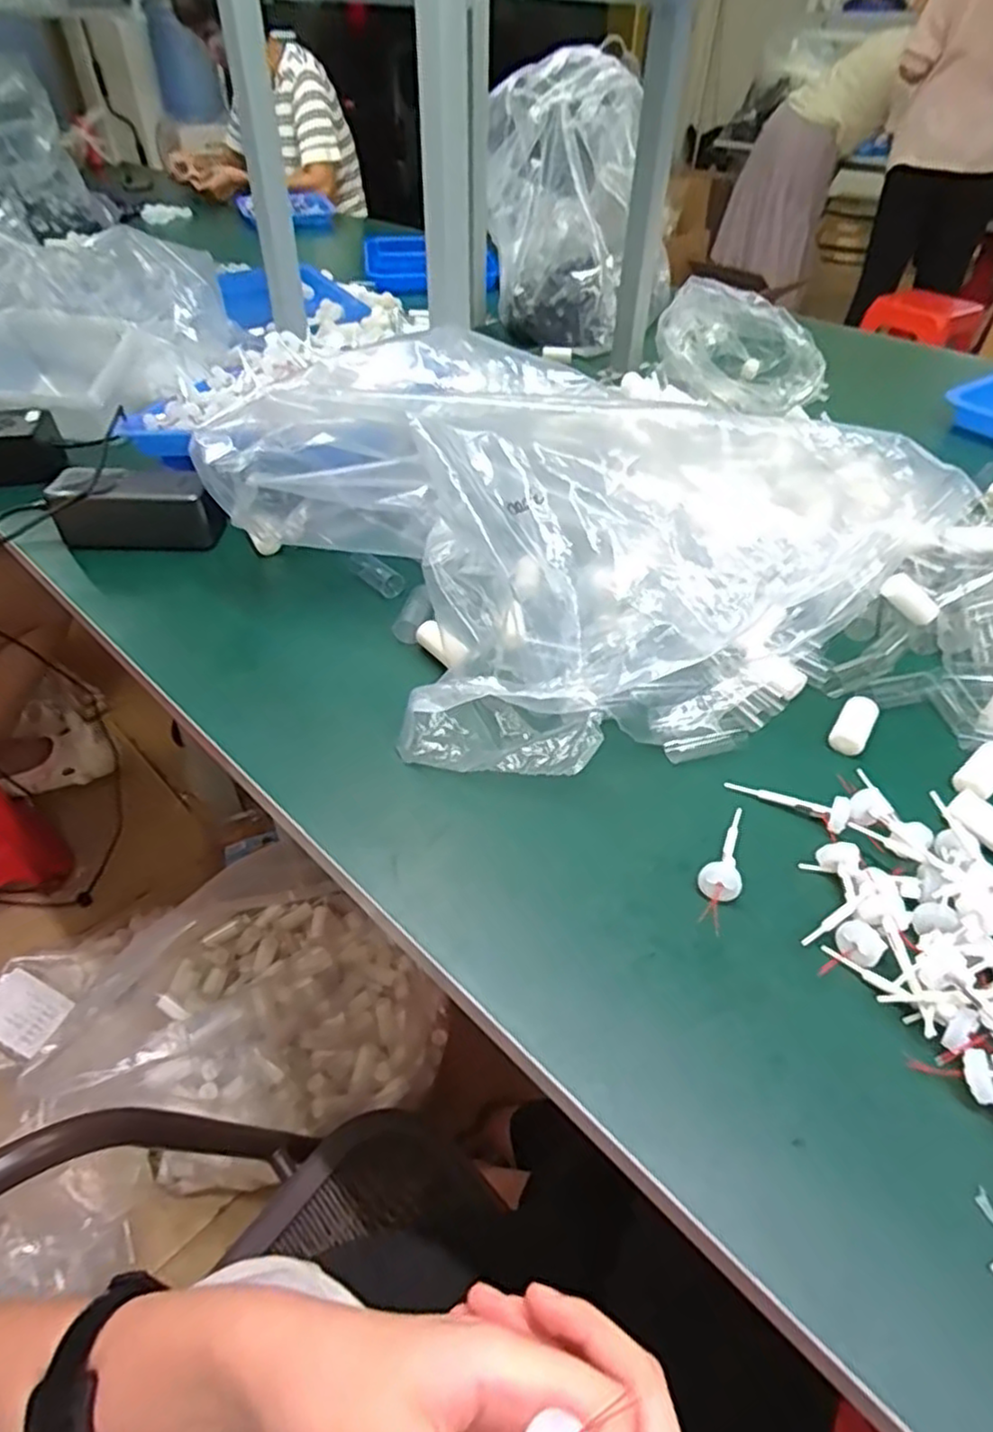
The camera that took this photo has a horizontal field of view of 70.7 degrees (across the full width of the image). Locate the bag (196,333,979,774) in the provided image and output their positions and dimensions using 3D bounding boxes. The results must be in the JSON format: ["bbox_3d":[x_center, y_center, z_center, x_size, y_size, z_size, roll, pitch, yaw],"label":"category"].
[{"bbox_3d":[0.051,-0.145,0.516,0.387,0.146,0.371,-30,51,-27],"label":"bag"}]

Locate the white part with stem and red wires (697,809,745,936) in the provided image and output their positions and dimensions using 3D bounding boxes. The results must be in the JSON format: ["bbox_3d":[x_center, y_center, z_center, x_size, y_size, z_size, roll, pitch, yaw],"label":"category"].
[{"bbox_3d":[0.124,0.078,0.378,0.021,0.014,0.083,19,47,20],"label":"white part with stem and red wires"}]

